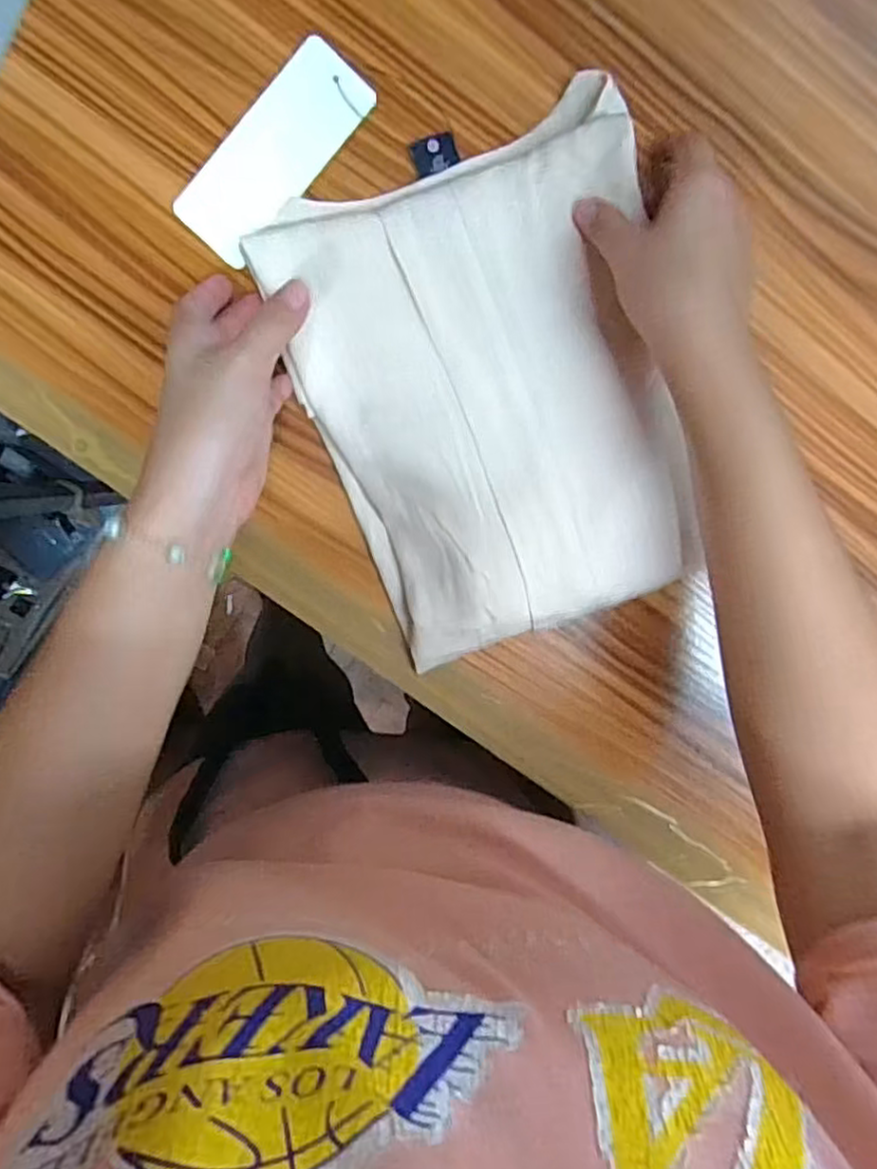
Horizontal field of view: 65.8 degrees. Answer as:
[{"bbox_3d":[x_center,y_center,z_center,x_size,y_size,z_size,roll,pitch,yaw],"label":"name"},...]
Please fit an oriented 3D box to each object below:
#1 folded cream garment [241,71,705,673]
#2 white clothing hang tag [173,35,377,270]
[{"bbox_3d":[0.029,-0.101,0.368,0.191,0.037,0.260,-16,99,0],"label":"folded cream garment"},{"bbox_3d":[-0.089,-0.234,0.368,0.047,0.004,0.118,42,95,-7],"label":"white clothing hang tag"}]

